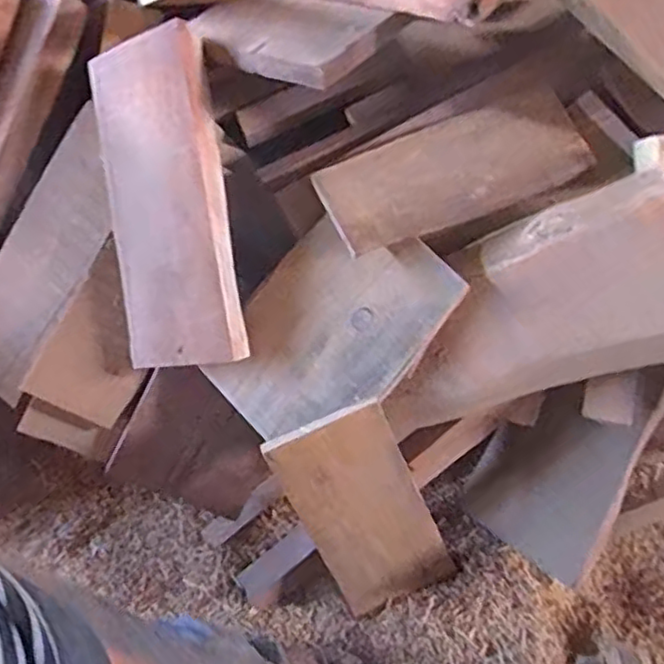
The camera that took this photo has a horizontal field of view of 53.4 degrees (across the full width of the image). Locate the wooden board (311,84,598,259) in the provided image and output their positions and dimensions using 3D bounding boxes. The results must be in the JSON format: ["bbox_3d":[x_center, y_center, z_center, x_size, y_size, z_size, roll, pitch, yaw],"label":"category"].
[{"bbox_3d":[0.168,-0.220,0.898,0.358,0.022,0.146,-23,68,-5],"label":"wooden board"}]

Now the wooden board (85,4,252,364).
[{"bbox_3d":[-0.231,-0.170,0.907,0.184,0.033,0.440,-6,100,22],"label":"wooden board"}]

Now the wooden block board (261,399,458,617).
[{"bbox_3d":[0.044,0.262,0.943,0.173,0.348,0.022,-22,26,9],"label":"wooden block board"}]

